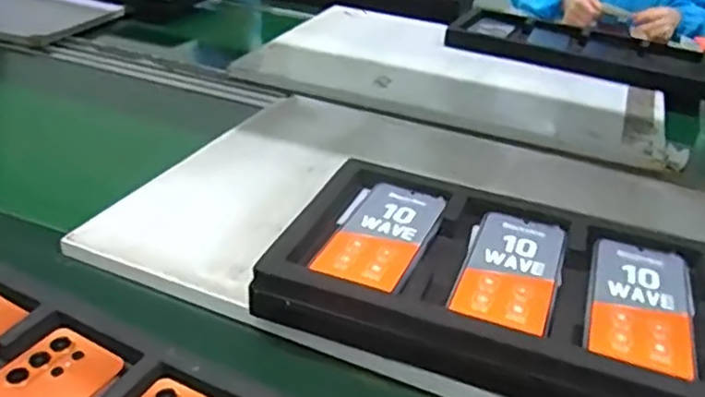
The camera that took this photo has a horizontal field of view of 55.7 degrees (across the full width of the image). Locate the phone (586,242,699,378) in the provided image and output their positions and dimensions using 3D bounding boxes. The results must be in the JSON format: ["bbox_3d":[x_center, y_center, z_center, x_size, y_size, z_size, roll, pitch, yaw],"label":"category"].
[{"bbox_3d":[0.237,0.084,0.547,0.080,0.007,0.158,14,32,16],"label":"phone"}]

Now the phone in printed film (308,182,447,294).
[{"bbox_3d":[0.028,0.031,0.609,0.076,0.009,0.161,15,32,18],"label":"phone in printed film"}]

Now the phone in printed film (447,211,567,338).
[{"bbox_3d":[0.138,0.059,0.577,0.077,0.008,0.156,14,32,17],"label":"phone in printed film"}]

